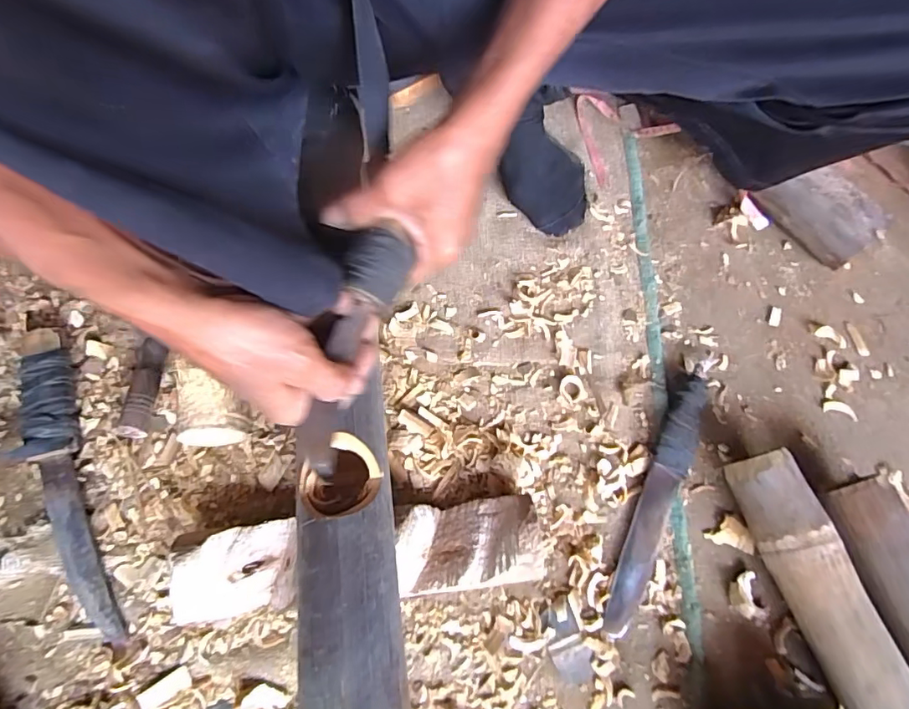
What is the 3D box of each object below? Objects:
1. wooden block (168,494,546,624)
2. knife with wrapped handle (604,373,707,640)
[{"bbox_3d":[-0.079,0.172,0.444,0.297,0.052,0.071,-6,68,-4],"label":"wooden block"},{"bbox_3d":[0.194,0.134,0.485,0.035,0.019,0.253,23,69,8],"label":"knife with wrapped handle"}]

